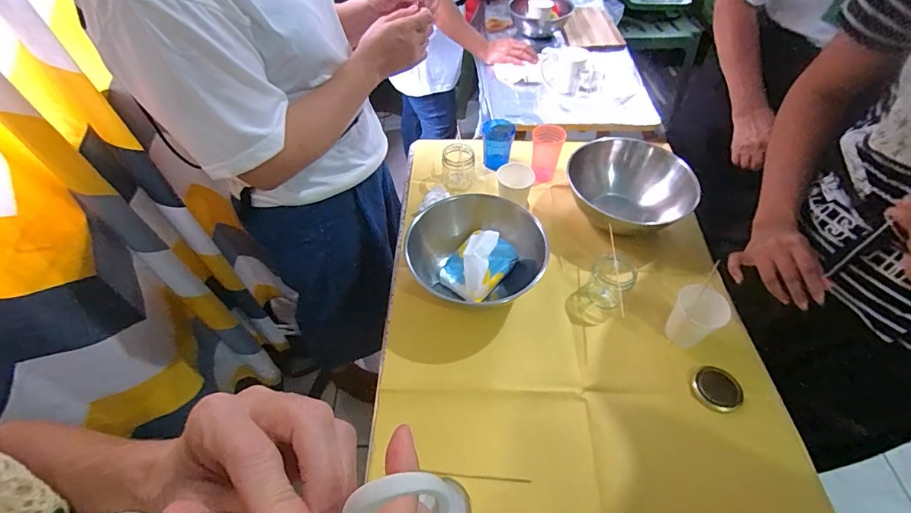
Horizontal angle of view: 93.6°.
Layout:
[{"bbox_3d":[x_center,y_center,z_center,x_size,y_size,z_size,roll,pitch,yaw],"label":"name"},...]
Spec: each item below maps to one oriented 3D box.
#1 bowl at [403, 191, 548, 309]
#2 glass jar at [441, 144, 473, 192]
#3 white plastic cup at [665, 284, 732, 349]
[{"bbox_3d":[0.033,-0.021,0.773,0.199,0.088,0.212,33,59,24],"label":"bowl"},{"bbox_3d":[0.005,-0.199,0.926,0.068,0.073,0.059,-4,52,-2],"label":"glass jar"},{"bbox_3d":[0.369,0.102,0.668,0.069,0.094,0.075,0,52,0],"label":"white plastic cup"}]

